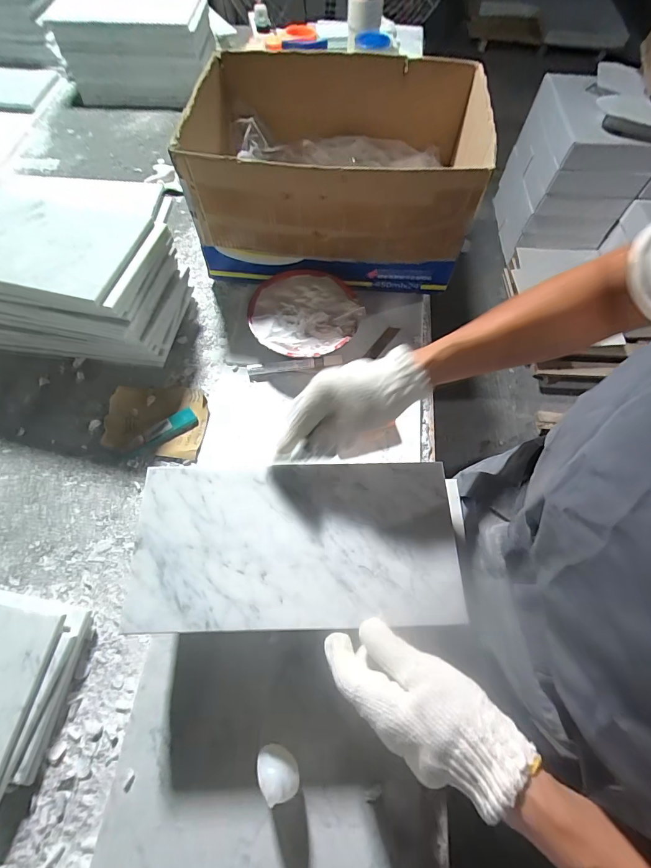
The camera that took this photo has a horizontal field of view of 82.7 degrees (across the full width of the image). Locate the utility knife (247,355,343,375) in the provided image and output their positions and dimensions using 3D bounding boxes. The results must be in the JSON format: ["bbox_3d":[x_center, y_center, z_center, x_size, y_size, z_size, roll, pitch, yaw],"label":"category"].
[{"bbox_3d":[-0.047,-0.107,0.564,0.143,0.015,0.015,-8,66,-2],"label":"utility knife"}]

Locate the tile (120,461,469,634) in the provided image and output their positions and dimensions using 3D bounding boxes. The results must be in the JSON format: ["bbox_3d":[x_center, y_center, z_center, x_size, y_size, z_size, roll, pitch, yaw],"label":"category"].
[{"bbox_3d":[-0.028,0.099,0.349,0.298,0.016,0.148,-2,66,1],"label":"tile"}]

